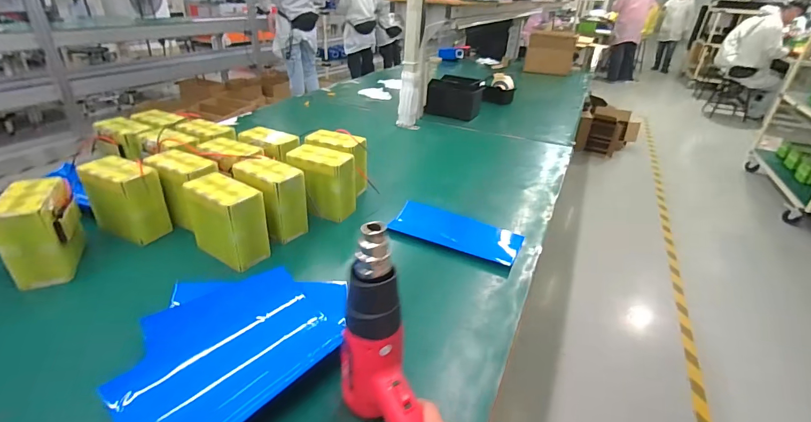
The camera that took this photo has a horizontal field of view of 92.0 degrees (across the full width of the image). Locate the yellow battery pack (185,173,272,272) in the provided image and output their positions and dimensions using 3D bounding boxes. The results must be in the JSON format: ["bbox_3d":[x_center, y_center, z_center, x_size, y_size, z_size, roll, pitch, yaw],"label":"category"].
[{"bbox_3d":[-0.334,0.018,0.737,0.136,0.138,0.074,21,34,28],"label":"yellow battery pack"}]

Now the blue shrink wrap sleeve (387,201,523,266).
[{"bbox_3d":[0.112,0.046,0.861,0.274,0.021,0.130,15,32,19],"label":"blue shrink wrap sleeve"}]

